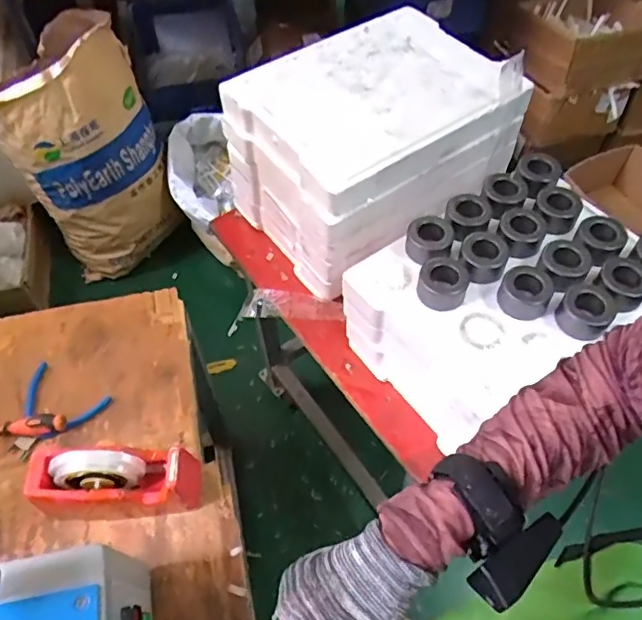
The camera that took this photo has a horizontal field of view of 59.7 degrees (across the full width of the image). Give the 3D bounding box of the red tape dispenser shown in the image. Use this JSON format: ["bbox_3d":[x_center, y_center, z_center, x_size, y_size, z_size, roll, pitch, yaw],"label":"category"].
[{"bbox_3d":[-0.268,0.218,0.727,0.201,0.117,0.075,-5,57,-4],"label":"red tape dispenser"}]

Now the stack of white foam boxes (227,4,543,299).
[{"bbox_3d":[0.076,-0.261,0.909,0.368,0.241,0.292,-32,63,-20],"label":"stack of white foam boxes"}]

